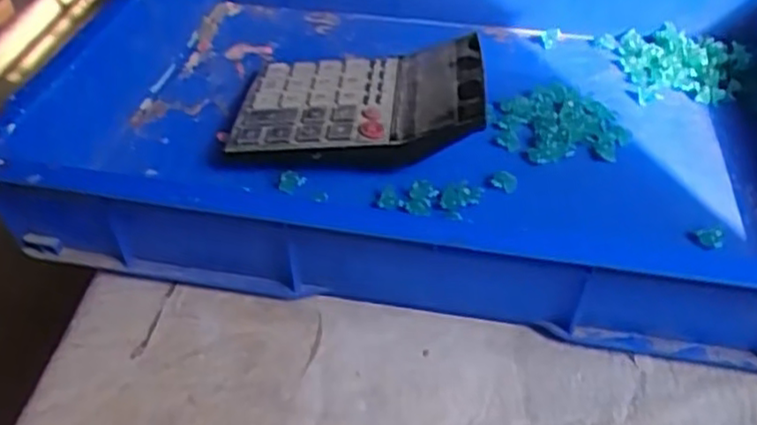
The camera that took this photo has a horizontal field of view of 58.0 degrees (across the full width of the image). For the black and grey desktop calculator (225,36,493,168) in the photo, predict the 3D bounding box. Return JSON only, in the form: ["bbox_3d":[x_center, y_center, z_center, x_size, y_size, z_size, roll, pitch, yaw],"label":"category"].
[{"bbox_3d":[-0.016,-0.101,0.578,0.200,0.057,0.145,4,44,5],"label":"black and grey desktop calculator"}]

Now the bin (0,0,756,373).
[{"bbox_3d":[0.070,-0.094,0.575,0.605,0.120,0.444,7,42,8],"label":"bin"}]

